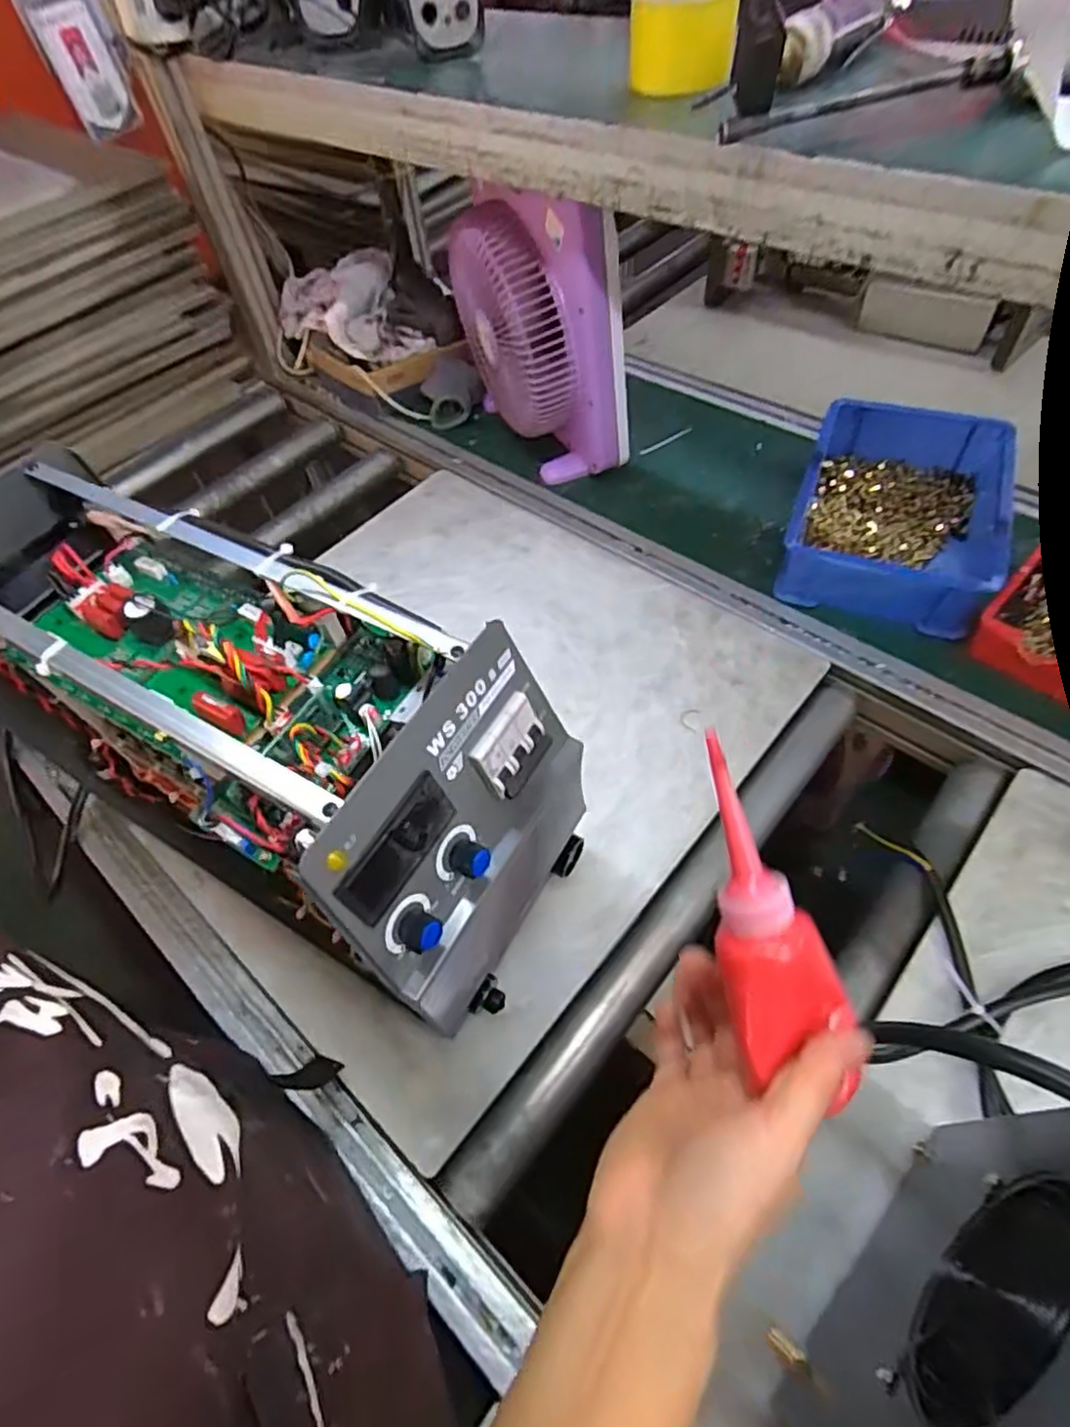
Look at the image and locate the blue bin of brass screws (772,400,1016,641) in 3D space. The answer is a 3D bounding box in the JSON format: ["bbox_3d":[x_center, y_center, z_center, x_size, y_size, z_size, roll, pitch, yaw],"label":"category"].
[{"bbox_3d":[0.421,-0.233,0.775,0.207,0.094,0.299,16,58,19],"label":"blue bin of brass screws"}]

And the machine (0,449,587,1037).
[{"bbox_3d":[-0.215,0.026,0.517,0.450,0.290,0.180,23,60,18],"label":"machine"}]

